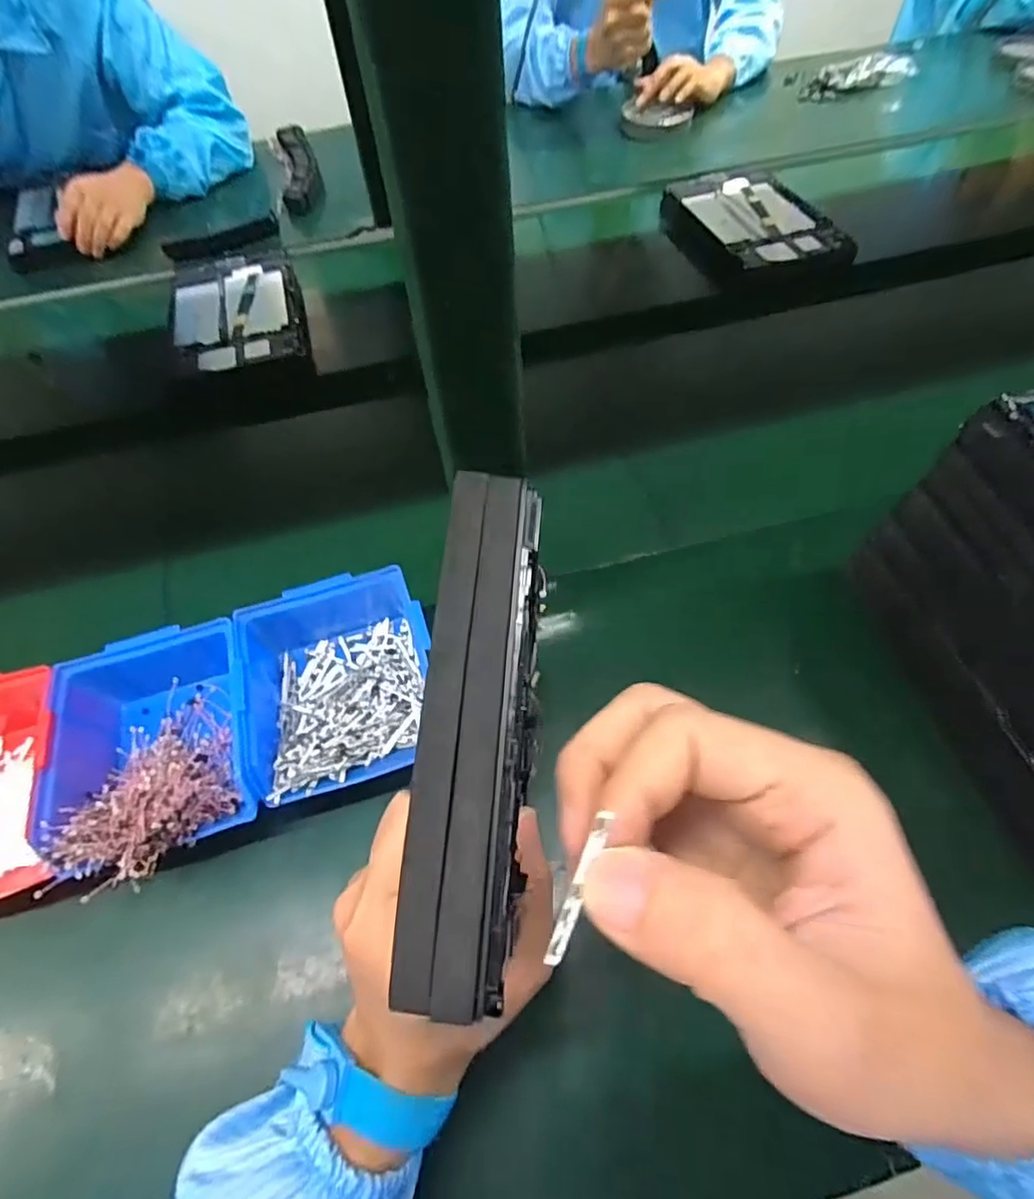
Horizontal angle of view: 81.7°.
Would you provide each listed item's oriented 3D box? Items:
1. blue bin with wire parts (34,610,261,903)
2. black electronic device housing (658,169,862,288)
[{"bbox_3d":[-0.235,0.095,0.401,0.121,0.067,0.171,-16,57,-7],"label":"blue bin with wire parts"},{"bbox_3d":[0.314,-0.492,0.797,0.171,0.046,0.273,-17,57,-7],"label":"black electronic device housing"}]

